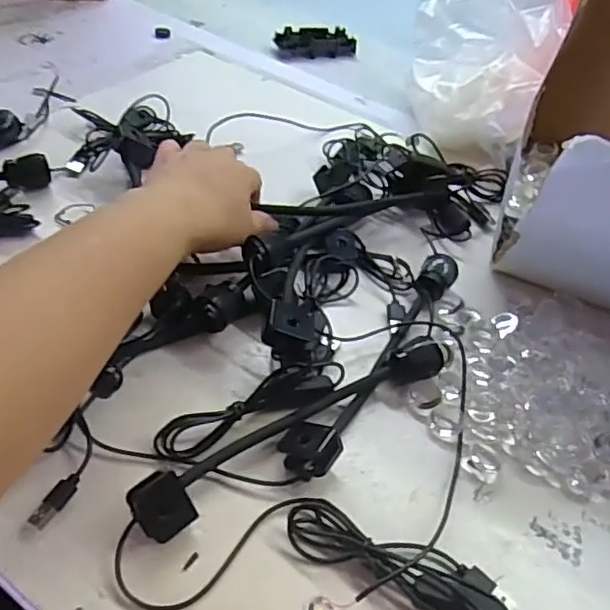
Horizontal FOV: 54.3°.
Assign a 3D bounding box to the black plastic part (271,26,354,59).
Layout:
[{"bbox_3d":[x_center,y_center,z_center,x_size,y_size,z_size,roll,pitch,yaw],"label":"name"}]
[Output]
[{"bbox_3d":[0.014,-0.348,0.781,0.106,0.023,0.043,-4,46,-13],"label":"black plastic part"}]

